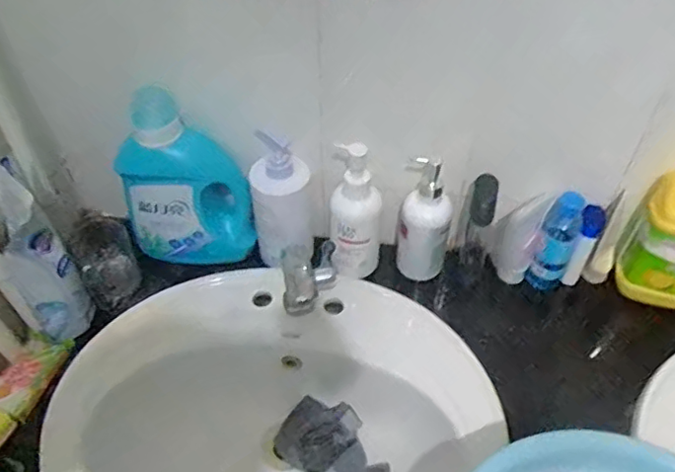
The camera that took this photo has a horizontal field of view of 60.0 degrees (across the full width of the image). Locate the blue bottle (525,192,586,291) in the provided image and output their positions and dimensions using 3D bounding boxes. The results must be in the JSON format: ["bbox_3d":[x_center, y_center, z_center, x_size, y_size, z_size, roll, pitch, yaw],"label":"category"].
[{"bbox_3d":[0.302,0.013,0.808,0.048,0.161,0.035,24,52,20],"label":"blue bottle"}]

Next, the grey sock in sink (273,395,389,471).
[{"bbox_3d":[-0.003,0.292,0.781,0.114,0.070,0.184,-26,53,-22],"label":"grey sock in sink"}]

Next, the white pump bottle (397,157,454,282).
[{"bbox_3d":[0.122,-0.024,0.815,0.068,0.181,0.065,6,48,5],"label":"white pump bottle"}]

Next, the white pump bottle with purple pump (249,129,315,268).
[{"bbox_3d":[-0.077,-0.046,0.827,0.080,0.174,0.091,-4,48,-4],"label":"white pump bottle with purple pump"}]

